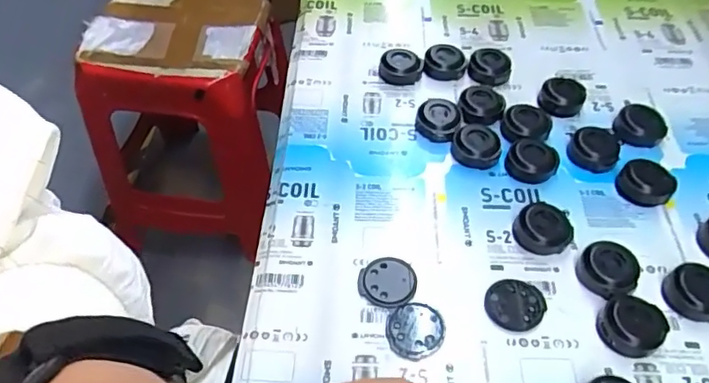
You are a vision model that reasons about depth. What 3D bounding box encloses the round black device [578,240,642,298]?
[{"bbox_3d":[0.134,0.043,0.295,0.025,0.016,0.029,-27,56,-18],"label":"round black device"}]

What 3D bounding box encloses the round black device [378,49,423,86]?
[{"bbox_3d":[0.033,-0.089,0.398,0.029,0.014,0.029,-1,52,1],"label":"round black device"}]

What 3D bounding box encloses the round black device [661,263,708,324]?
[{"bbox_3d":[0.178,0.052,0.287,0.031,0.013,0.024,36,61,25],"label":"round black device"}]

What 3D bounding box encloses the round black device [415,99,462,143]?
[{"bbox_3d":[0.056,-0.047,0.369,0.029,0.014,0.028,-1,52,1],"label":"round black device"}]

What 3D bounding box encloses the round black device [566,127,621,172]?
[{"bbox_3d":[0.153,-0.028,0.353,0.030,0.007,0.035,27,57,21],"label":"round black device"}]

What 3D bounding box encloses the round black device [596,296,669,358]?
[{"bbox_3d":[0.138,0.066,0.276,0.029,0.013,0.029,-1,52,1],"label":"round black device"}]

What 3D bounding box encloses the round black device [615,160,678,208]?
[{"bbox_3d":[0.175,-0.005,0.334,0.030,0.012,0.025,36,61,26],"label":"round black device"}]

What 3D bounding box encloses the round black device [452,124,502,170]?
[{"bbox_3d":[0.078,-0.029,0.353,0.030,0.014,0.027,10,53,9],"label":"round black device"}]

